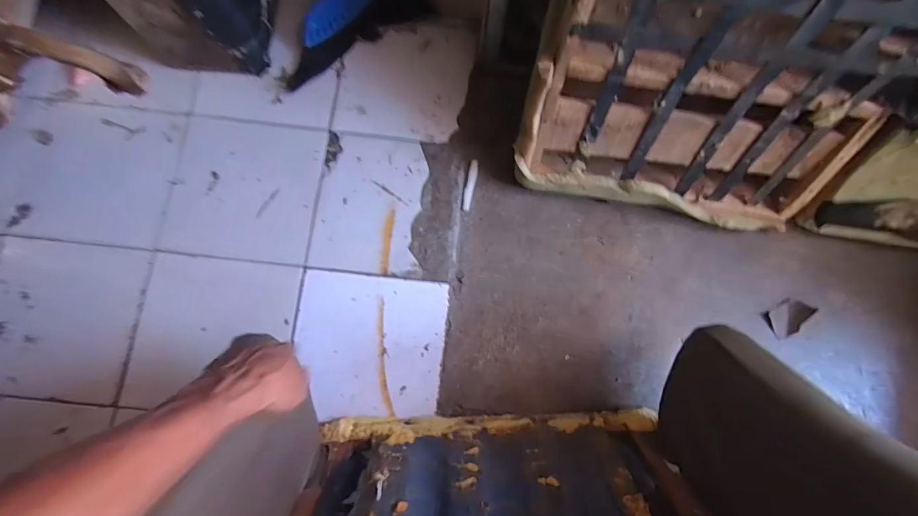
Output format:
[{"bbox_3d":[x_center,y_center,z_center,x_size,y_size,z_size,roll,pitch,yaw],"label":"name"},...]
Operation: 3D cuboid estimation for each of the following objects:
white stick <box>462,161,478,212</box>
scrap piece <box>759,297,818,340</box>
[{"bbox_3d":[0.025,-0.158,0.906,0.018,0.006,0.114,12,78,1],"label":"white stick"},{"bbox_3d":[0.675,0.120,0.852,0.091,0.020,0.065,-28,80,-7],"label":"scrap piece"}]

